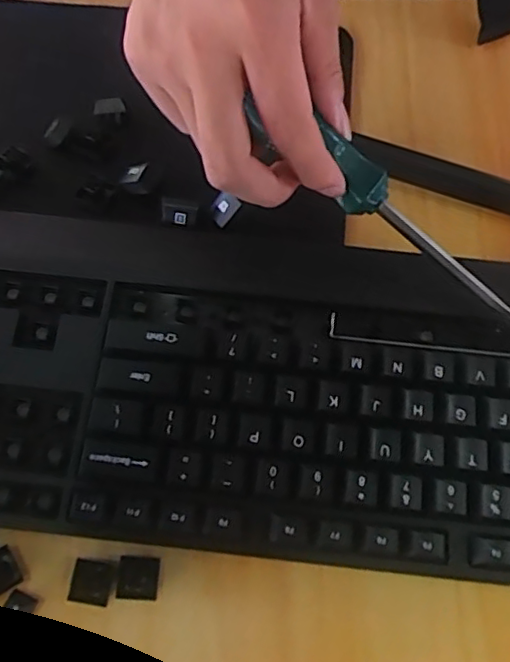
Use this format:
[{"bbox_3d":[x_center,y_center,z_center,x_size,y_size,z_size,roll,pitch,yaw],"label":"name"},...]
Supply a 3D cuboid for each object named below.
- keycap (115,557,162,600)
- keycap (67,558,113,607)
[{"bbox_3d":[-0.052,0.109,0.259,0.018,0.004,0.017,3,70,1],"label":"keycap"},{"bbox_3d":[-0.072,0.111,0.258,0.017,0.004,0.017,8,71,3],"label":"keycap"}]

